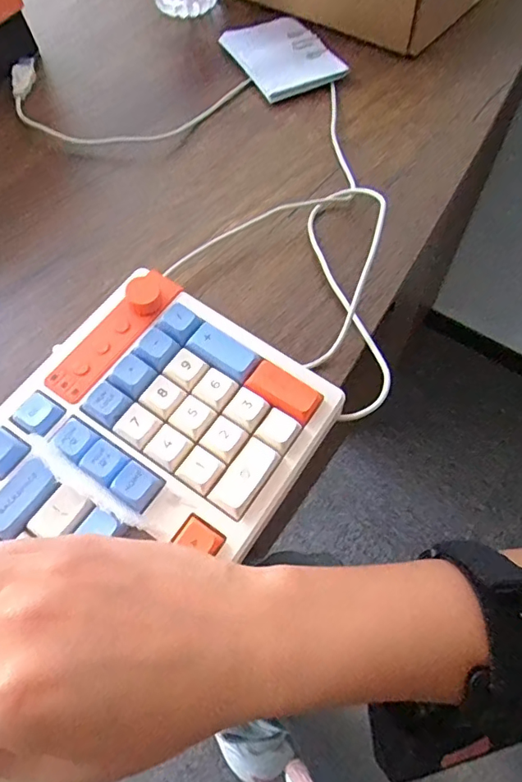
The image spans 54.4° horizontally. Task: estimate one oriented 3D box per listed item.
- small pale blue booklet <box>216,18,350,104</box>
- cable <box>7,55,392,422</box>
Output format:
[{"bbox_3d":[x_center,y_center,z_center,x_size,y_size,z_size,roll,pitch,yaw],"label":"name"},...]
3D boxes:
[{"bbox_3d":[0.017,-0.289,0.436,0.076,0.006,0.111,-24,61,-12],"label":"small pale blue booklet"},{"bbox_3d":[-0.017,-0.181,0.367,0.199,0.034,0.422,-35,66,-17],"label":"cable"}]

